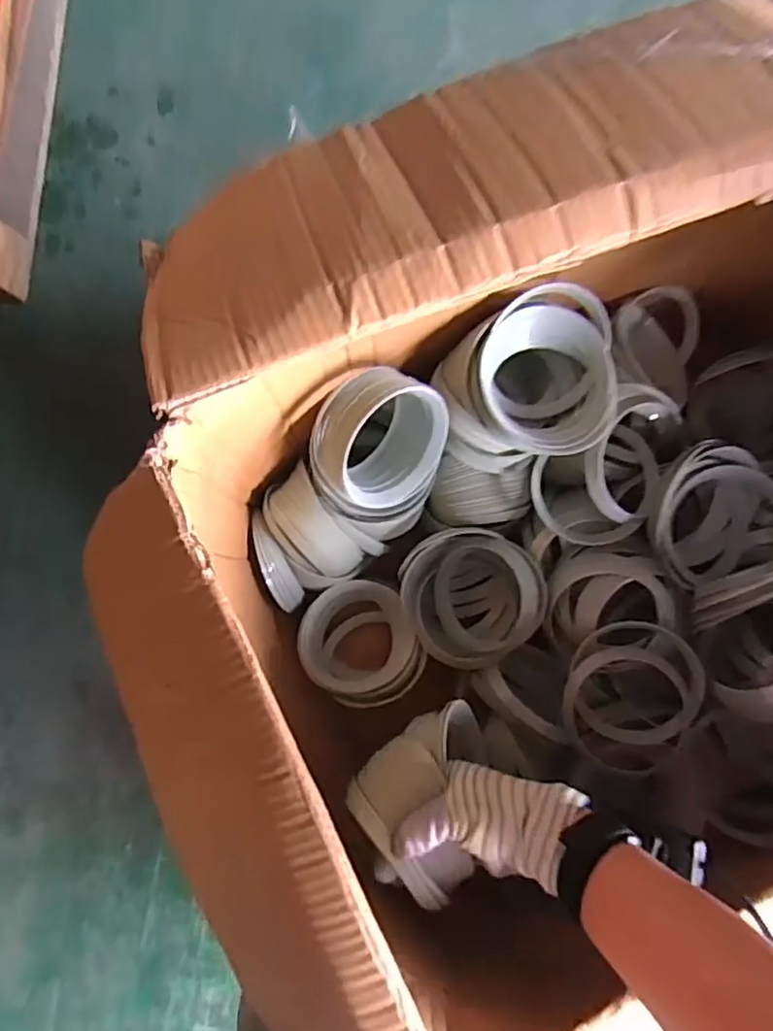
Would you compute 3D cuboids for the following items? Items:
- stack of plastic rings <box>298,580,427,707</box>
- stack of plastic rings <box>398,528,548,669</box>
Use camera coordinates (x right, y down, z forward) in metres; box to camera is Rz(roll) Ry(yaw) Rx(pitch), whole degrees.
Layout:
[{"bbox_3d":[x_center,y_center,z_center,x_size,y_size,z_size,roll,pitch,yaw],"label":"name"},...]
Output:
[{"bbox_3d":[-0.028,0.134,0.682,0.113,0.056,0.130,-24,92,-3],"label":"stack of plastic rings"},{"bbox_3d":[0.083,0.082,0.640,0.144,0.038,0.138,-10,84,32],"label":"stack of plastic rings"}]

